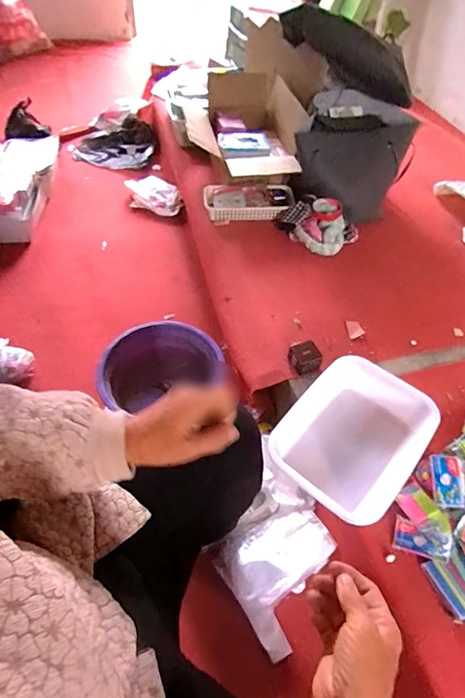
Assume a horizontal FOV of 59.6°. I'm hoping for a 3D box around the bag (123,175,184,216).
[{"bbox_3d":[-0.305,-0.587,1.542,0.182,0.040,0.268,-11,54,-13],"label":"bag"}]

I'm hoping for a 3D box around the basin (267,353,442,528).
[{"bbox_3d":[0.215,0.160,0.742,0.215,0.088,0.280,35,57,21],"label":"basin"}]

